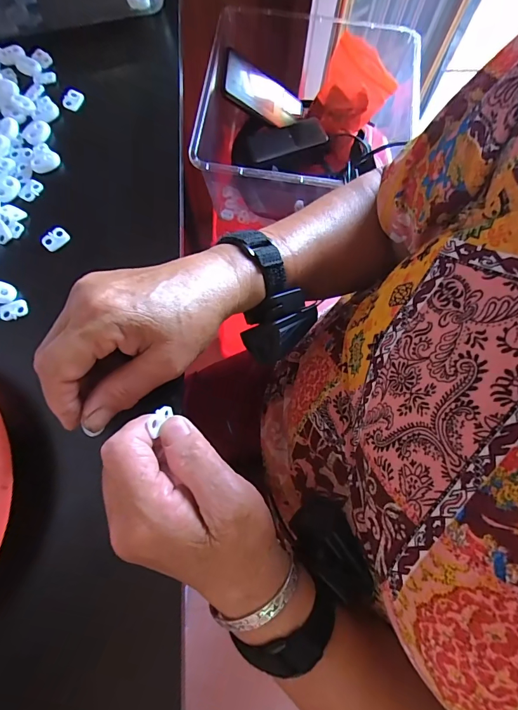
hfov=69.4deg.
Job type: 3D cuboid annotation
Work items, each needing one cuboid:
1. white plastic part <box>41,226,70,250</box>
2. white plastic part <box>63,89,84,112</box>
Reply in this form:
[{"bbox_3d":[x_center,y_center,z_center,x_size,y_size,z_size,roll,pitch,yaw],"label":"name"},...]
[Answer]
[{"bbox_3d":[-0.154,-0.088,0.284,0.019,0.004,0.013,-43,79,-12],"label":"white plastic part"},{"bbox_3d":[-0.157,-0.217,0.317,0.015,0.005,0.017,16,74,4],"label":"white plastic part"}]

